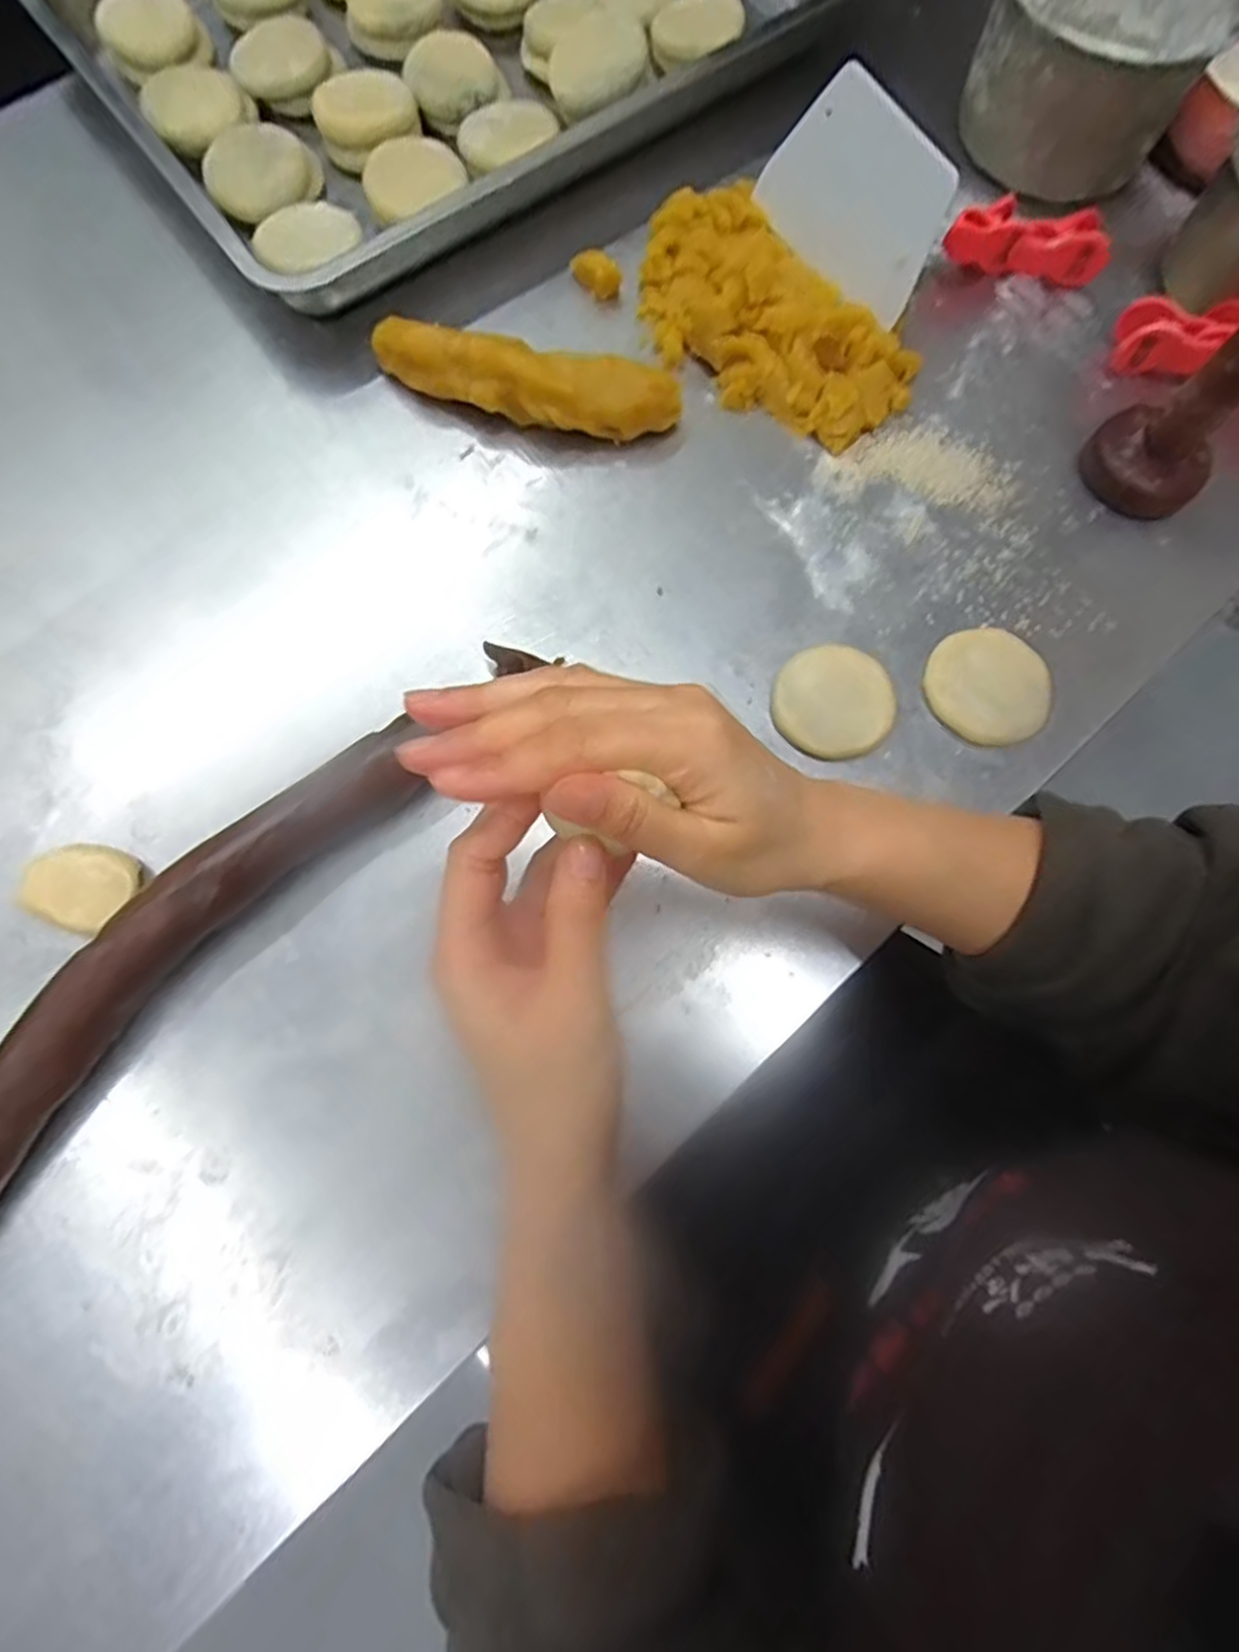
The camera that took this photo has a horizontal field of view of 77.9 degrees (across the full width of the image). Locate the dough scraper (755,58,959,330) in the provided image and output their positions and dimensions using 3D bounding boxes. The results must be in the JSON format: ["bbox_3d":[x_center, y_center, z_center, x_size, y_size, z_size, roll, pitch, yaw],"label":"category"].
[{"bbox_3d":[0.141,-0.373,0.455,0.118,0.088,0.006,48,63,3],"label":"dough scraper"}]

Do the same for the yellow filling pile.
[{"bbox_3d":[0.093,-0.322,0.475,0.198,0.038,0.123,43,77,10],"label":"yellow filling pile"}]

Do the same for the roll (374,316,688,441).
[{"bbox_3d":[-0.058,-0.259,0.451,0.180,0.041,0.034,14,74,2],"label":"roll"}]

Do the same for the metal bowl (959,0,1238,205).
[{"bbox_3d":[0.301,-0.498,0.497,0.136,0.096,0.142,0,74,-1],"label":"metal bowl"}]

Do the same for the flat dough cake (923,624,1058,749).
[{"bbox_3d":[0.205,-0.078,0.426,0.065,0.013,0.064,26,75,6],"label":"flat dough cake"}]

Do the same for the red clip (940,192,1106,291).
[{"bbox_3d":[0.261,-0.376,0.495,0.101,0.036,0.030,6,74,0],"label":"red clip"}]

